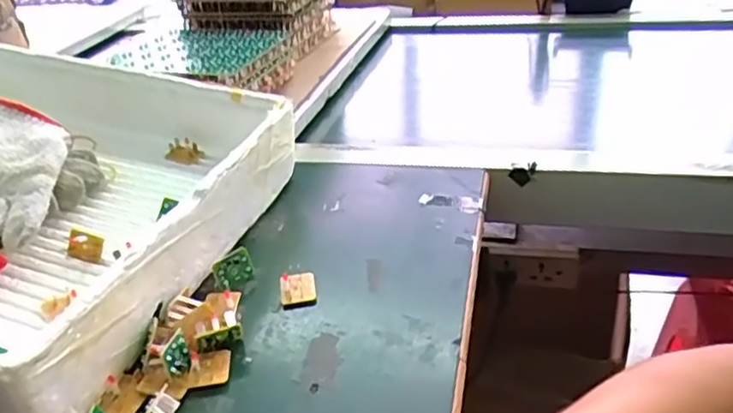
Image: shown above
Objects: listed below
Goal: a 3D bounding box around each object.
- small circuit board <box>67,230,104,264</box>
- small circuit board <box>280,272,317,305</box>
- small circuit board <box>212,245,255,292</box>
[{"bbox_3d":[-0.209,0.030,0.481,0.026,0.021,0.004,15,11,-4],"label":"small circuit board"},{"bbox_3d":[-0.050,0.061,0.471,0.026,0.012,0.030,-7,32,-3],"label":"small circuit board"},{"bbox_3d":[-0.099,0.047,0.483,0.030,0.028,0.007,-39,28,-28],"label":"small circuit board"}]

